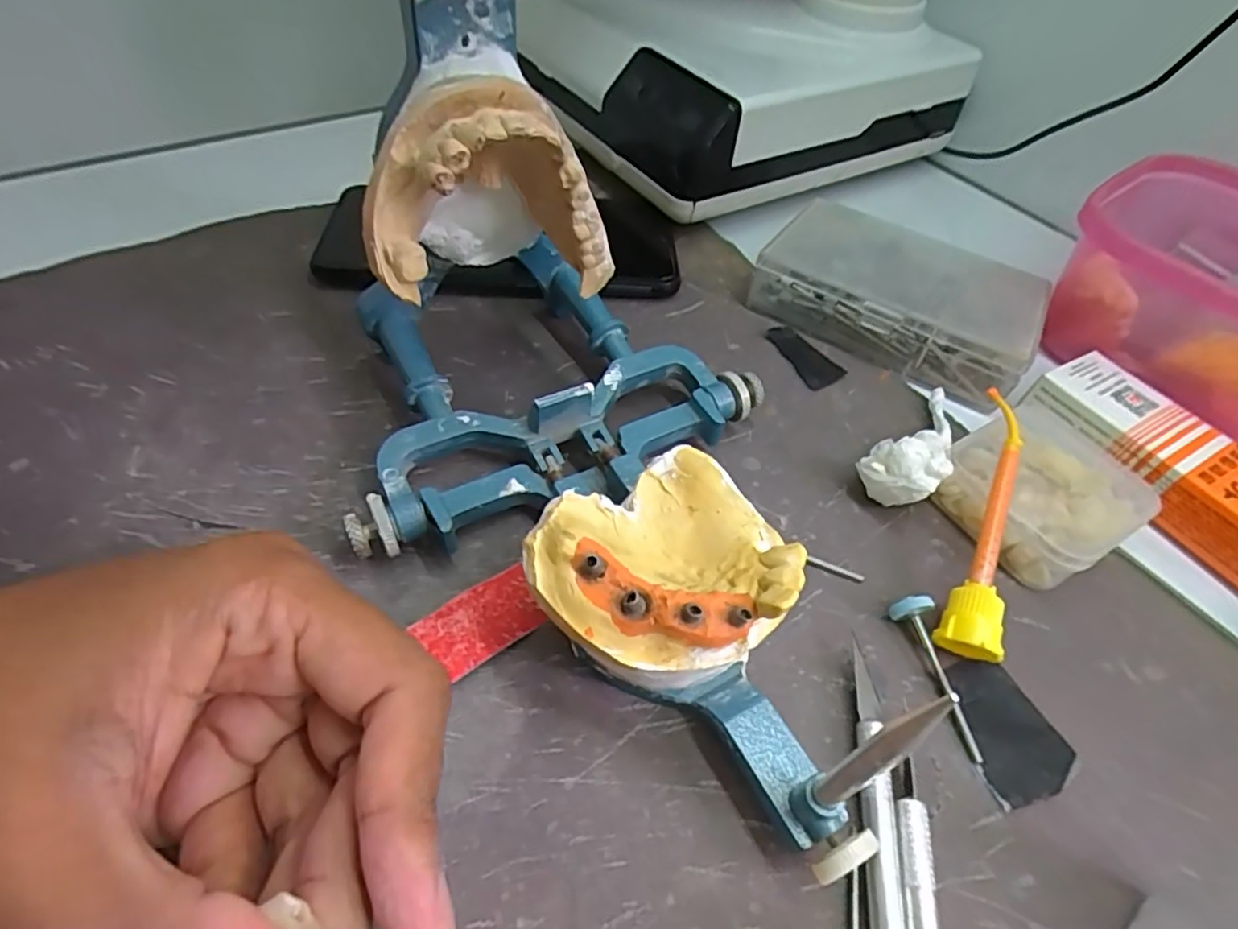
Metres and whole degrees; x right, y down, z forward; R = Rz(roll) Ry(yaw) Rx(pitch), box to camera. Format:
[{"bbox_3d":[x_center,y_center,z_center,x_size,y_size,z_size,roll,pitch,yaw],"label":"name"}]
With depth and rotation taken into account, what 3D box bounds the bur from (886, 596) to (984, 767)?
[{"bbox_3d":[0.093,0.061,0.184,0.010,0.013,0.045,-4,52,-9],"label":"bur"}]

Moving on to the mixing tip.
[{"bbox_3d":[0.117,0.017,0.202,0.016,0.014,0.087,19,69,12],"label":"mixing tip"}]

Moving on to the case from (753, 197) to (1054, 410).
[{"bbox_3d":[0.129,-0.079,0.284,0.112,0.029,0.081,33,56,20],"label":"case"}]

